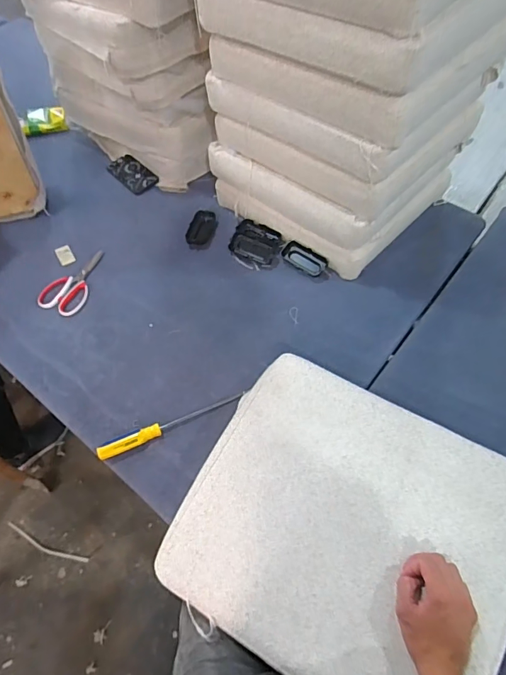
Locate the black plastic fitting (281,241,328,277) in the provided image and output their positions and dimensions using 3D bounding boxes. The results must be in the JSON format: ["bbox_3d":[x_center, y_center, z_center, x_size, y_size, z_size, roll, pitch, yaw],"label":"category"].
[{"bbox_3d":[0.118,-0.186,0.986,0.107,0.026,0.049,38,67,23],"label":"black plastic fitting"}]

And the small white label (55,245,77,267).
[{"bbox_3d":[-0.467,-0.205,1.050,0.036,0.004,0.067,-28,61,-15],"label":"small white label"}]

